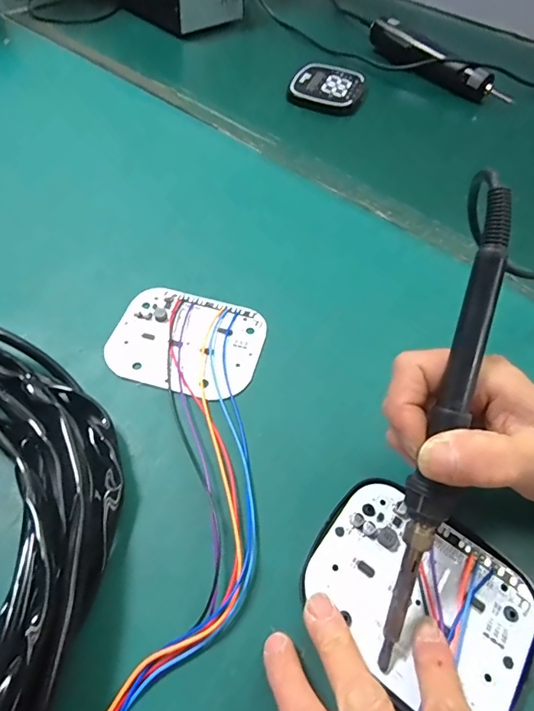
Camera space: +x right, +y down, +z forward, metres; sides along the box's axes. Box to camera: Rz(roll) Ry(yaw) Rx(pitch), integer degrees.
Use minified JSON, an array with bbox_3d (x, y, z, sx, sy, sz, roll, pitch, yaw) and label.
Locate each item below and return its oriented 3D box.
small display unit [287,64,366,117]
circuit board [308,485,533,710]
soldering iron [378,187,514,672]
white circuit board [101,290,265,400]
[{"bbox_3d":[0.076,-0.338,0.546,0.089,0.012,0.107,14,55,7],"label":"small display unit"},{"bbox_3d":[0.076,0.120,0.218,0.103,0.006,0.080,35,59,20],"label":"circuit board"},{"bbox_3d":[0.078,0.037,0.191,0.018,0.017,0.213,14,93,6],"label":"soldering iron"},{"bbox_3d":[-0.057,-0.011,0.307,0.102,0.004,0.082,13,55,6],"label":"white circuit board"}]

